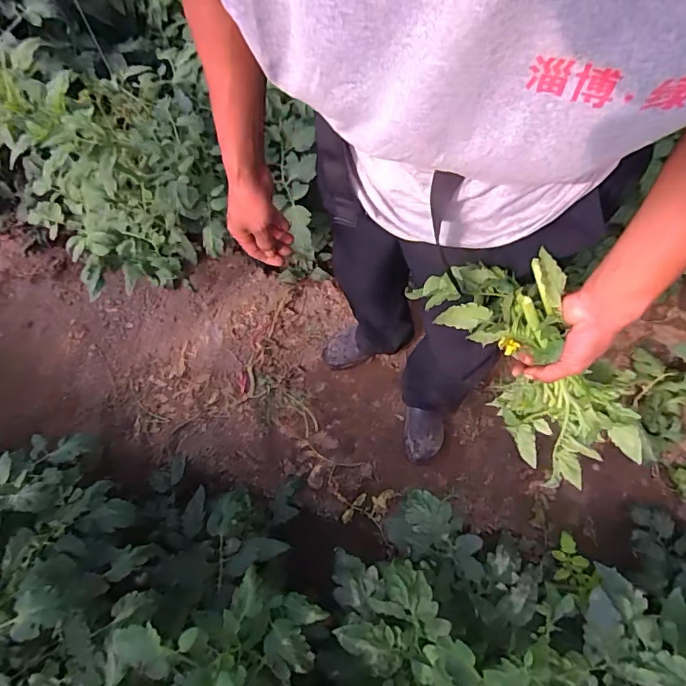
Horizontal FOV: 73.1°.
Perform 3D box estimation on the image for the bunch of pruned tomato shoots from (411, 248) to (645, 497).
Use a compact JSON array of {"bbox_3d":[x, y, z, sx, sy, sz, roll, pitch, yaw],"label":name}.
[{"bbox_3d":[0.238,0.032,0.582,0.124,0.131,0.304,-38,104,-10],"label":"bunch of pruned tomato shoots"}]

